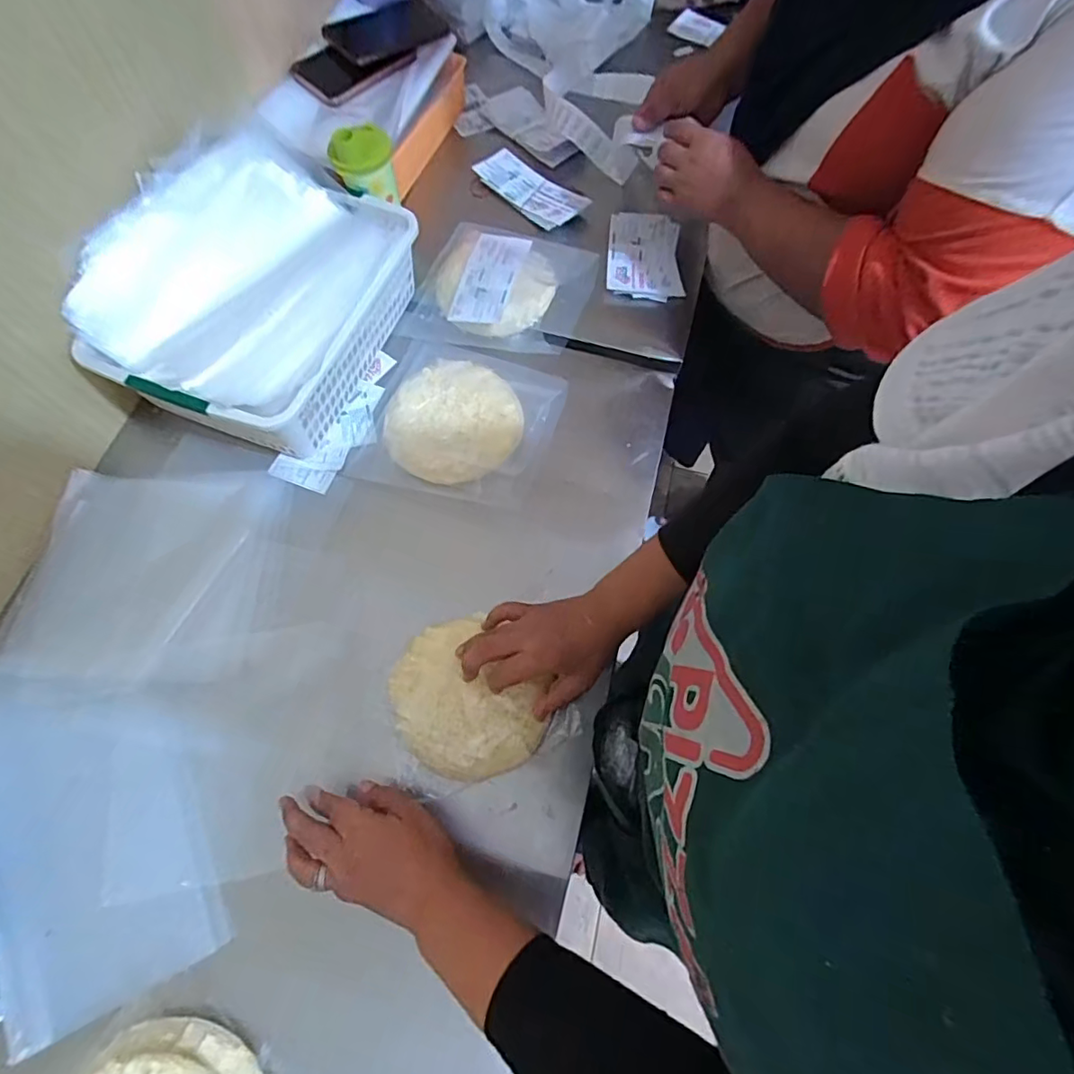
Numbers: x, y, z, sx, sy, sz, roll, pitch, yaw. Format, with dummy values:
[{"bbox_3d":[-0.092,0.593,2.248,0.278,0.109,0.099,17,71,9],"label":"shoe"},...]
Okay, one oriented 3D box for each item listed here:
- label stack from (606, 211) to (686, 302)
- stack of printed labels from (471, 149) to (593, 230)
[{"bbox_3d":[0.143,-0.374,0.730,0.094,0.015,0.148,5,67,2],"label":"label stack"},{"bbox_3d":[-0.010,-0.488,0.772,0.074,0.018,0.171,-41,73,-15],"label":"stack of printed labels"}]

